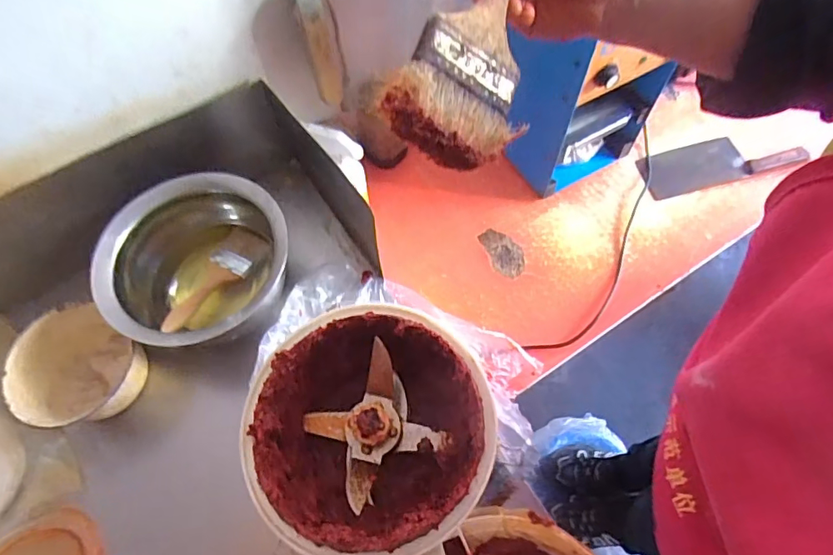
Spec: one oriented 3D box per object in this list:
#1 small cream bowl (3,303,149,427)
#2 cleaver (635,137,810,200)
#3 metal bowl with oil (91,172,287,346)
[{"bbox_3d":[-0.452,0.131,0.678,0.147,0.096,0.145,-1,64,3],"label":"small cream bowl"},{"bbox_3d":[0.560,-0.220,0.935,0.297,0.015,0.093,-15,64,-4],"label":"cleaver"},{"bbox_3d":[-0.289,-0.006,0.694,0.237,0.132,0.217,-1,64,3],"label":"metal bowl with oil"}]

